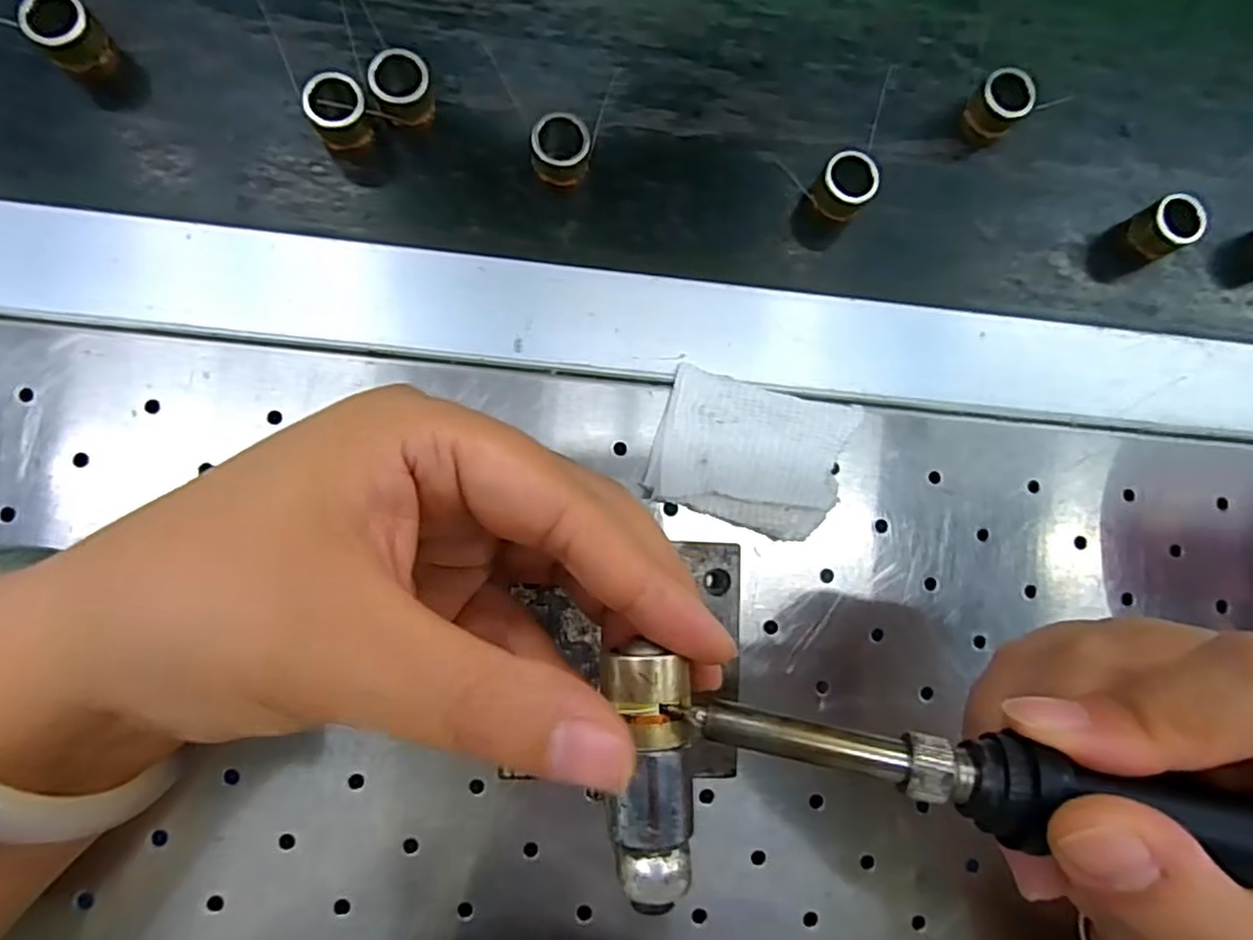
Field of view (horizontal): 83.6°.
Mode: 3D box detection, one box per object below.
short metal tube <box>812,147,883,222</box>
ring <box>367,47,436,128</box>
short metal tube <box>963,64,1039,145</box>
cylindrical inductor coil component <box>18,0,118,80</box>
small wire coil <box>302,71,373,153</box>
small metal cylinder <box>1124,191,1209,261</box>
[{"bbox_3d":[0.081,-0.105,0.265,0.020,0.026,0.019,1,82,-6],"label":"short metal tube"},{"bbox_3d":[-0.080,-0.136,0.253,0.019,0.022,0.018,1,82,-6],"label":"ring"},{"bbox_3d":[0.144,-0.142,0.275,0.020,0.025,0.016,44,80,1],"label":"short metal tube"},{"bbox_3d":[-0.194,-0.152,0.245,0.020,0.025,0.018,-42,89,-10],"label":"cylindrical inductor coil component"},{"bbox_3d":[-0.101,-0.125,0.250,0.019,0.022,0.020,1,82,-6],"label":"small wire coil"},{"bbox_3d":[0.209,-0.094,0.277,0.019,0.025,0.020,1,82,-6],"label":"small metal cylinder"}]

